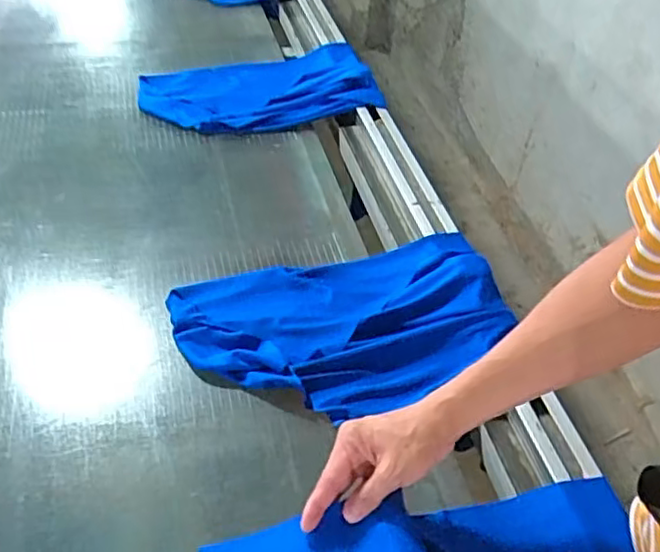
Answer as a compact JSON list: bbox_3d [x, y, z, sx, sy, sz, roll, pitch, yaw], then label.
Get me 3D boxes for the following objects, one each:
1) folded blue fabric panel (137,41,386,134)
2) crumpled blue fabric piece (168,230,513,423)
[{"bbox_3d":[-0.125,-0.326,1.146,0.408,0.063,0.212,-10,47,-15],"label":"folded blue fabric panel"},{"bbox_3d":[0.028,0.054,0.769,0.394,0.048,0.244,-12,48,-17],"label":"crumpled blue fabric piece"}]

